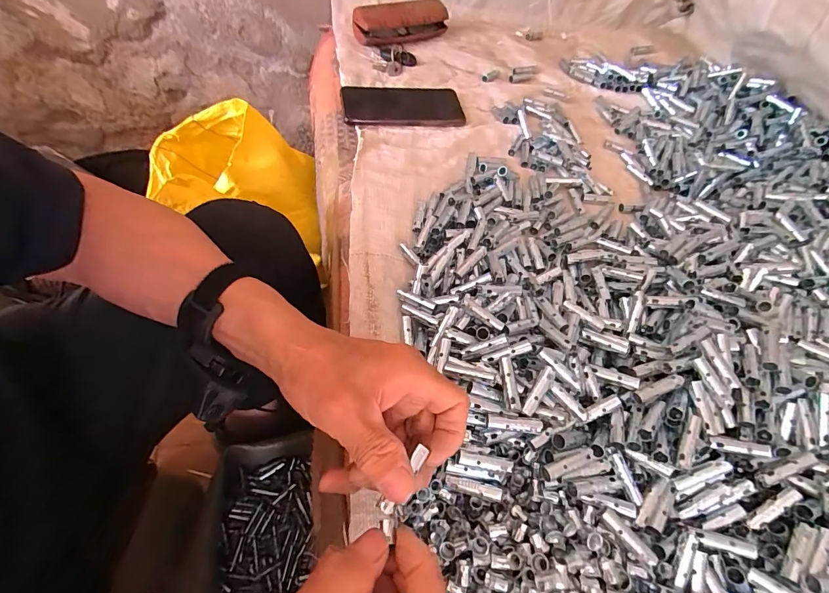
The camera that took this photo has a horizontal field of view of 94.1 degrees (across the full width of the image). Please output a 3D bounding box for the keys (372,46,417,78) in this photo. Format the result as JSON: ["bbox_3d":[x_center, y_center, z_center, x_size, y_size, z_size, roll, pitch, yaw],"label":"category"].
[{"bbox_3d":[-0.030,-0.370,0.598,0.059,0.018,0.066,12,57,1],"label":"keys"}]

